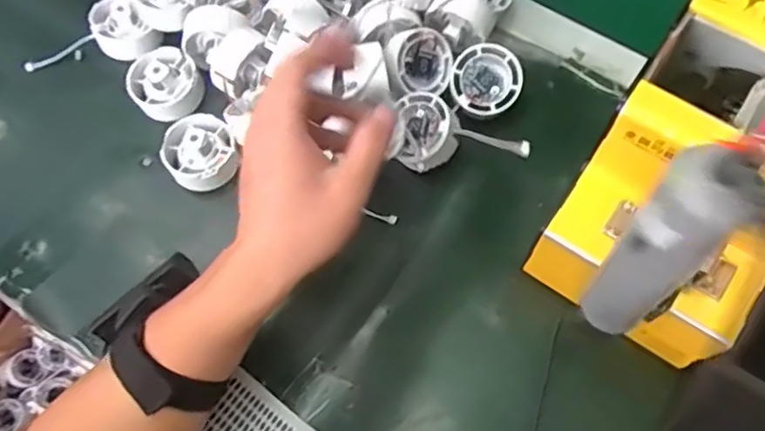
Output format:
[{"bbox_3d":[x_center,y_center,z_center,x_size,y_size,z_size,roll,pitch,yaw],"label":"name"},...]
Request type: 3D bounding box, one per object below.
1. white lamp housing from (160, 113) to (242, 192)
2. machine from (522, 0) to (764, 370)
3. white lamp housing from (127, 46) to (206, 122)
[{"bbox_3d":[-0.138,-0.047,0.486,0.053,0.042,0.051,0,66,0],"label":"white lamp housing"},{"bbox_3d":[0.196,-0.020,0.397,0.126,0.151,0.175,36,72,15],"label":"machine"},{"bbox_3d":[-0.172,-0.102,0.506,0.055,0.036,0.056,0,67,1],"label":"white lamp housing"}]

